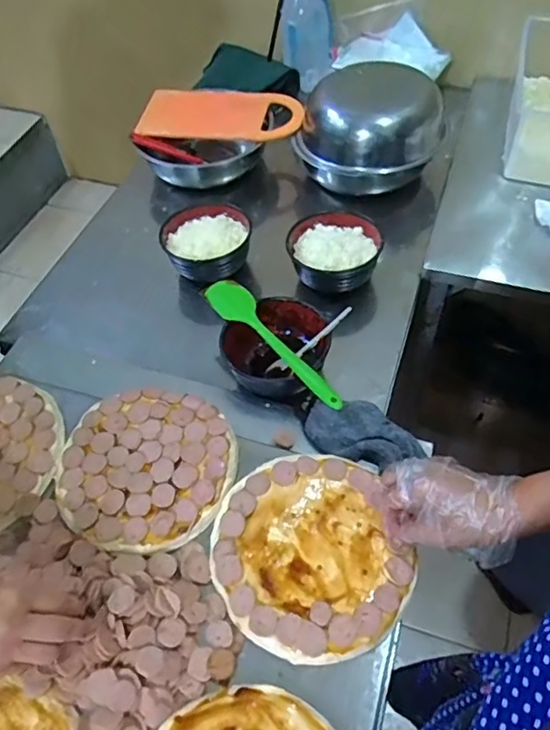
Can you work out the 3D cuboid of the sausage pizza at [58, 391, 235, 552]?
[{"bbox_3d":[-0.143,0.105,0.628,0.191,0.012,0.188,-2,53,3],"label":"sausage pizza"}]

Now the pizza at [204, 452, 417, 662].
[{"bbox_3d":[0.030,0.183,0.559,0.181,0.023,0.191,-2,53,3],"label":"pizza"}]

